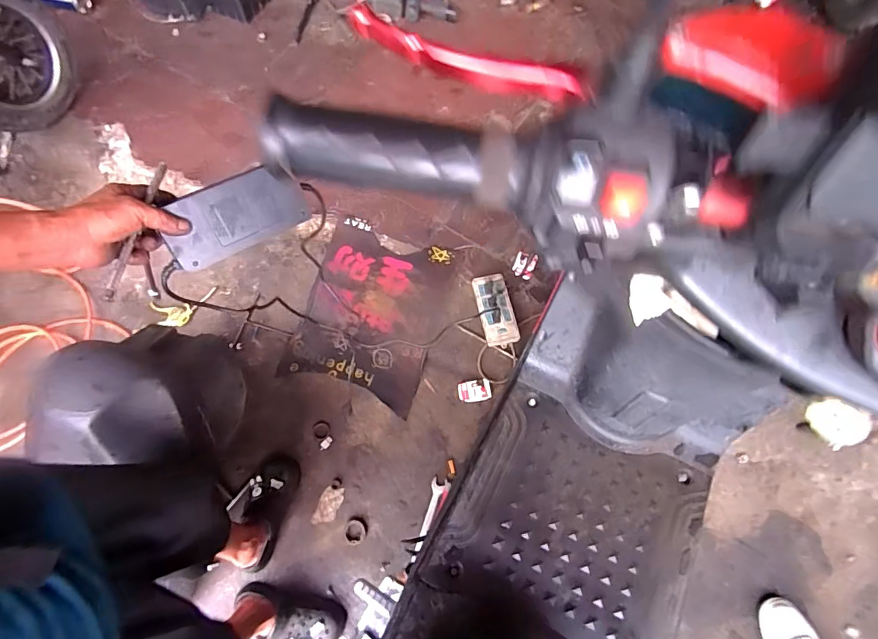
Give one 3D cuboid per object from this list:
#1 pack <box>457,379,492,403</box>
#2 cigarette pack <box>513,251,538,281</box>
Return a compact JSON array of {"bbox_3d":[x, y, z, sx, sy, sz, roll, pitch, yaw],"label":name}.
[{"bbox_3d":[0.092,0.187,1.169,0.080,0.021,0.052,-6,69,-5],"label":"pack"},{"bbox_3d":[0.235,-0.151,1.236,0.057,0.021,0.077,22,69,6],"label":"cigarette pack"}]

